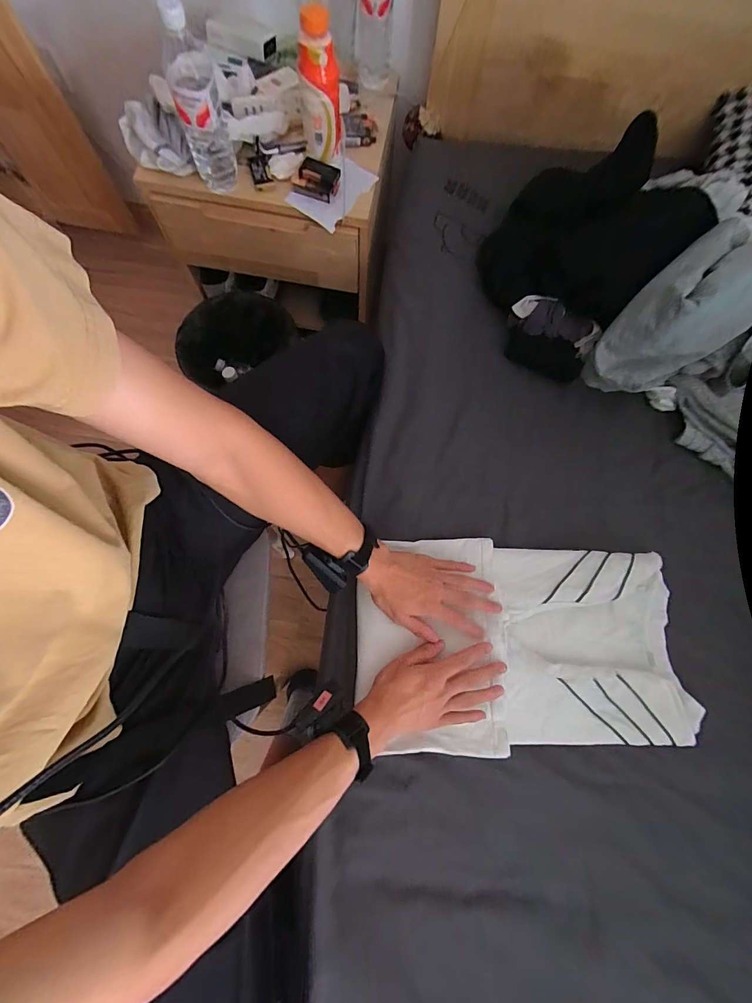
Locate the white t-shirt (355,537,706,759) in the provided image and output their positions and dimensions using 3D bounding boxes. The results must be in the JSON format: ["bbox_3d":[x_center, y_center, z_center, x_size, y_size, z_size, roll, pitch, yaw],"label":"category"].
[{"bbox_3d":[0.220,0.198,0.547,0.434,0.040,0.282,-1,73,-2],"label":"white t-shirt"}]

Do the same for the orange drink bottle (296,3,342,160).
[{"bbox_3d":[-0.092,-0.666,0.625,0.065,0.173,0.053,-7,75,-4],"label":"orange drink bottle"}]

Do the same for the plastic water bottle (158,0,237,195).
[{"bbox_3d":[-0.285,-0.631,0.611,0.073,0.216,0.083,-19,76,-7],"label":"plastic water bottle"}]

